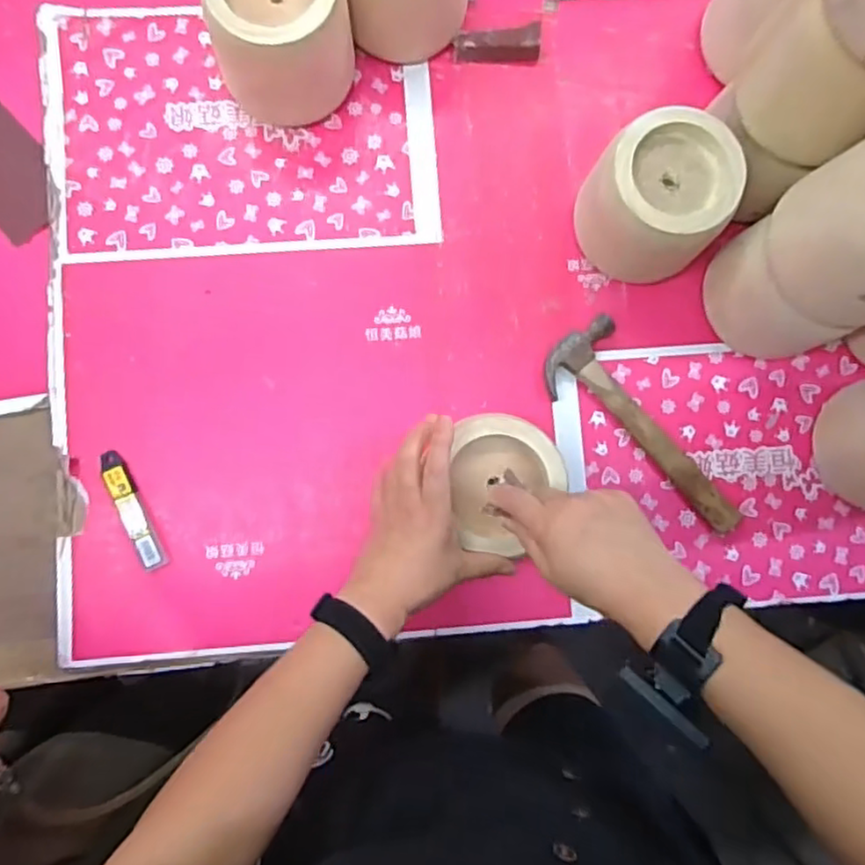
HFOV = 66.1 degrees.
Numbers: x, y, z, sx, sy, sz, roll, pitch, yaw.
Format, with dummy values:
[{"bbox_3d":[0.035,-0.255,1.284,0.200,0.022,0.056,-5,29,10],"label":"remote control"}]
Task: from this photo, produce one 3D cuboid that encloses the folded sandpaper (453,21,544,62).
[{"bbox_3d":[0.071,-0.422,0.723,0.092,0.026,0.027,1,83,0],"label":"folded sandpaper"}]

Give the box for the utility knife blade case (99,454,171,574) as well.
[{"bbox_3d":[-0.303,0.078,0.671,0.025,0.015,0.127,-26,84,-3],"label":"utility knife blade case"}]

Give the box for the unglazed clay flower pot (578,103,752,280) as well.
[{"bbox_3d":[0.221,-0.230,0.657,0.122,0.120,0.117,36,84,4],"label":"unglazed clay flower pot"}]

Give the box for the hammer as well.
[{"bbox_3d":[0.234,-0.010,0.699,0.258,0.029,0.094,41,85,4],"label":"hammer"}]

